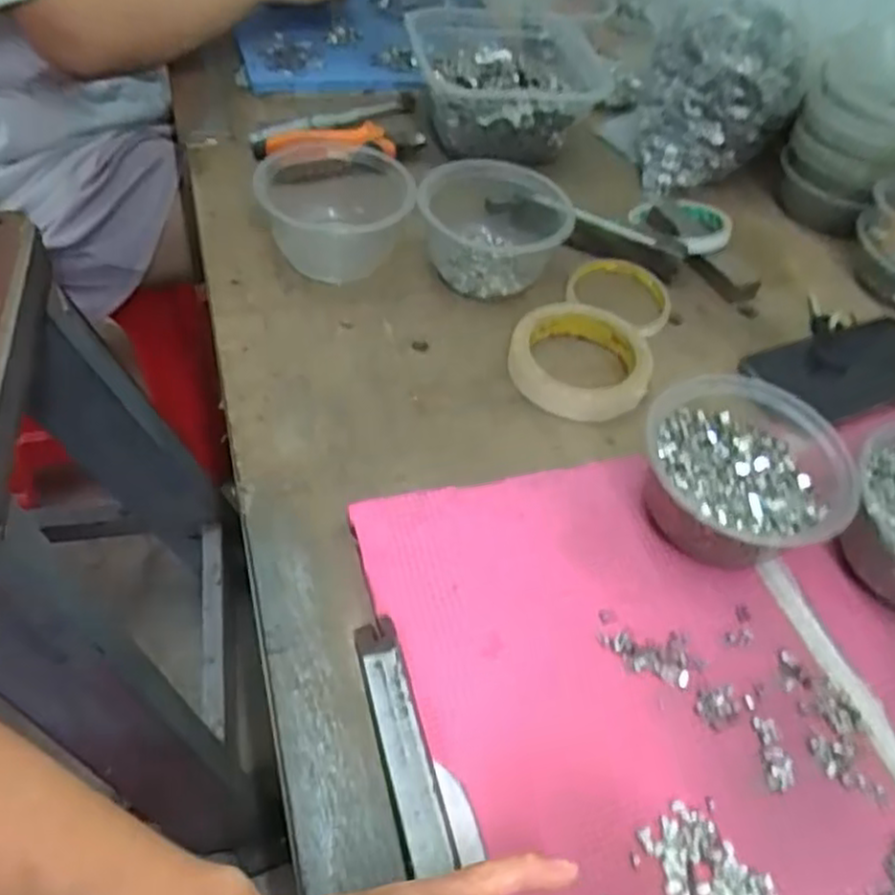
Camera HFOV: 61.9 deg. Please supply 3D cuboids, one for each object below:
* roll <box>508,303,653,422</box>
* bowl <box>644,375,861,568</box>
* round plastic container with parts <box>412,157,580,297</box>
[{"bbox_3d":[0.096,-0.067,0.533,0.095,0.025,0.097,3,51,-4],"label":"roll"},{"bbox_3d":[0.168,0.020,0.434,0.112,0.057,0.116,3,51,-4],"label":"bowl"},{"bbox_3d":[0.036,-0.175,0.586,0.109,0.062,0.118,3,51,-4],"label":"round plastic container with parts"}]

